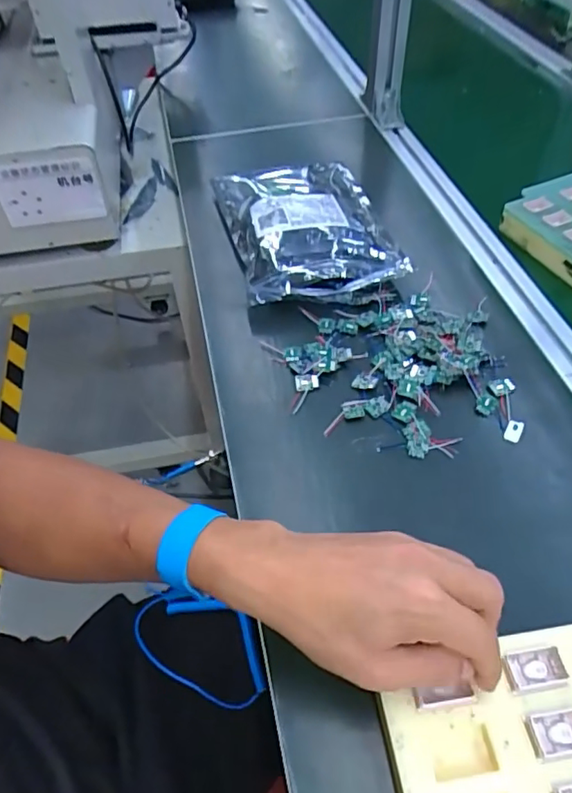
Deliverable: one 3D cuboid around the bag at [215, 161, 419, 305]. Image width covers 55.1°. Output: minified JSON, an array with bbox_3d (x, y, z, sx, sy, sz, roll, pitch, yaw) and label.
[{"bbox_3d":[0.018,-0.199,0.610,0.165,0.038,0.237,-13,52,-6],"label":"bag"}]

